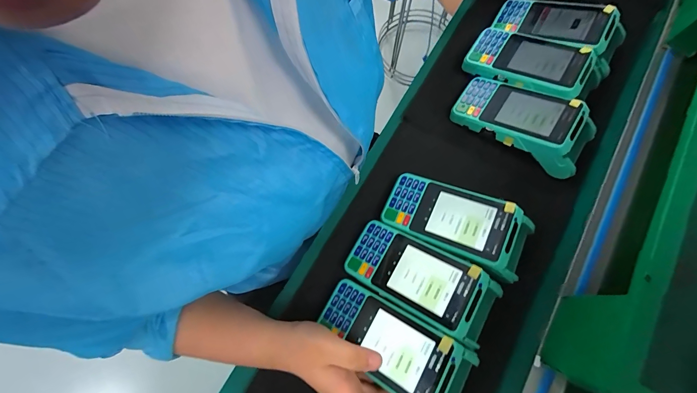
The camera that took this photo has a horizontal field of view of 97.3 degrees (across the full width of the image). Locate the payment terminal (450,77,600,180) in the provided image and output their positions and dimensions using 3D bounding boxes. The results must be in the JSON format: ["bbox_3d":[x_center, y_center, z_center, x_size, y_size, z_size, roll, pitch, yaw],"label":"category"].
[{"bbox_3d":[0.227,-0.099,0.407,0.169,0.068,0.079,35,79,9],"label":"payment terminal"}]

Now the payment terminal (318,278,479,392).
[{"bbox_3d":[0.047,0.155,0.334,0.162,0.036,0.078,32,78,24],"label":"payment terminal"}]

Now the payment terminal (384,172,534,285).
[{"bbox_3d":[0.128,0.032,0.376,0.167,0.051,0.079,23,77,21],"label":"payment terminal"}]

